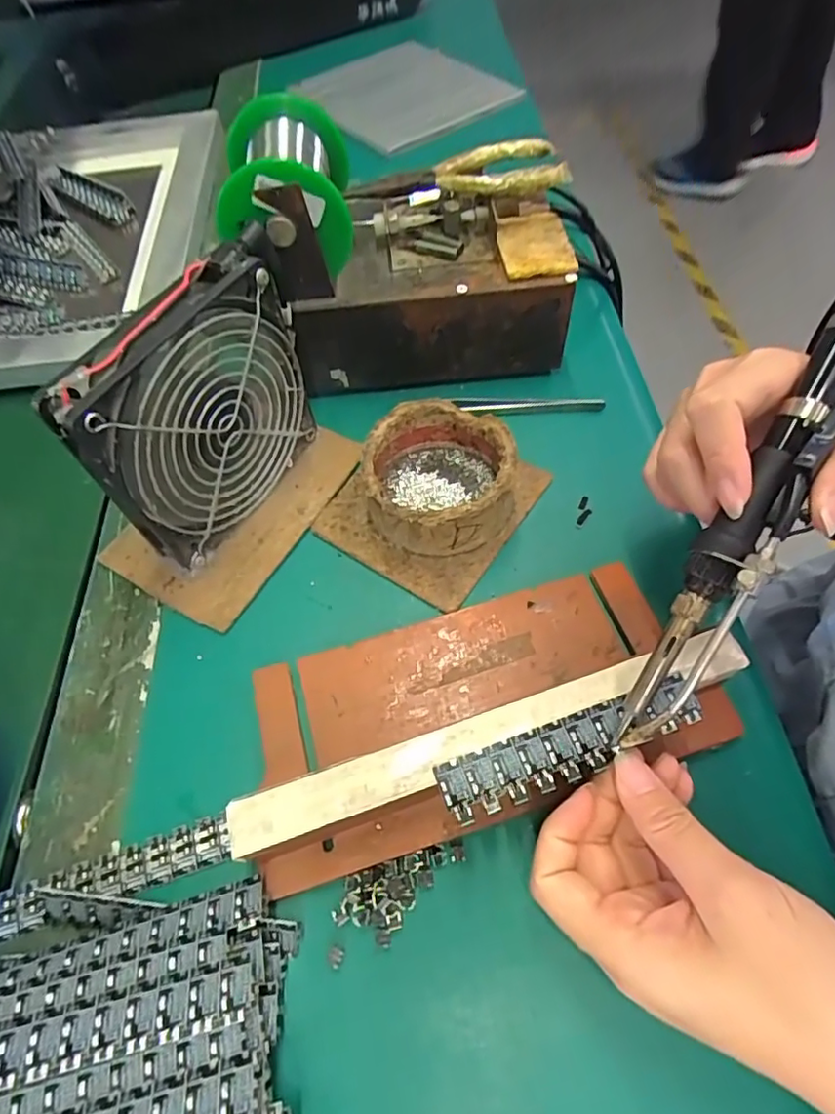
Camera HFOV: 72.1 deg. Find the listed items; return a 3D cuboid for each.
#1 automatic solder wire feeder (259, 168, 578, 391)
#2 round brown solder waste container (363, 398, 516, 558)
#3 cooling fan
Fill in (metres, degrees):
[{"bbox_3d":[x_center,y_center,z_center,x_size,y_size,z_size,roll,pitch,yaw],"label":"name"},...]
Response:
[{"bbox_3d":[0.006,-0.173,0.357,0.170,0.105,0.075,-9,60,-1],"label":"automatic solder wire feeder"},{"bbox_3d":[0.012,-0.044,0.321,0.080,0.040,0.081,-2,60,3],"label":"round brown solder waste container"},{"bbox_3d":[-0.105,-0.071,0.295,0.025,0.125,0.129,27,65,19],"label":"cooling fan"}]

